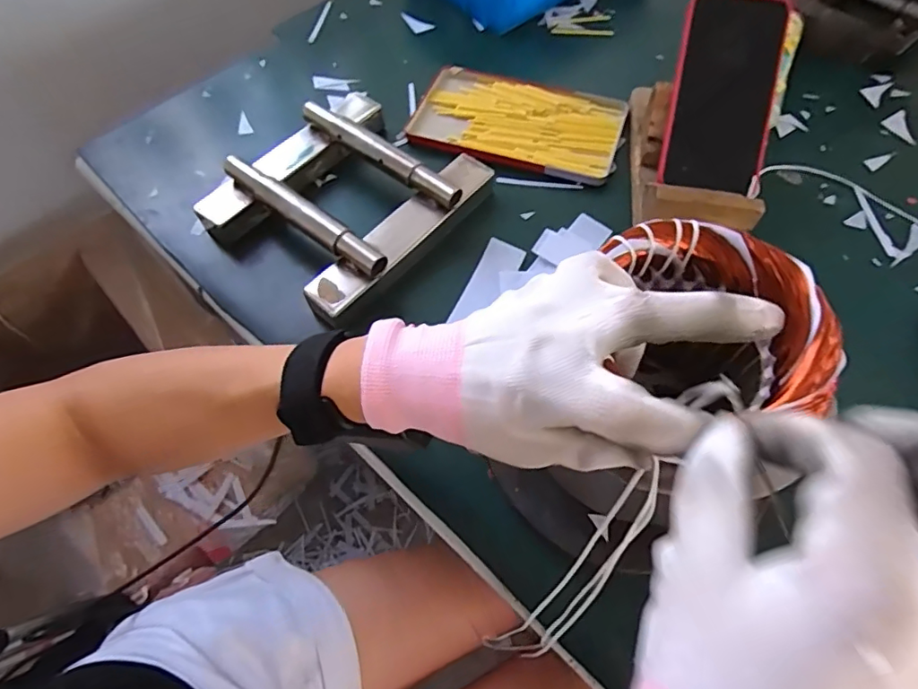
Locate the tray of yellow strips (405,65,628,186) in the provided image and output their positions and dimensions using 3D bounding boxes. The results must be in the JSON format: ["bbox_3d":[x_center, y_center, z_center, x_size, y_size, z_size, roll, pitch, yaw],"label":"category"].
[{"bbox_3d":[0.059,-0.221,0.537,0.200,0.014,0.121,18,63,11],"label":"tray of yellow strips"}]

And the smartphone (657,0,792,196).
[{"bbox_3d":[0.217,-0.208,0.443,0.077,0.009,0.157,11,93,18],"label":"smartphone"}]

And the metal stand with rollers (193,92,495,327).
[{"bbox_3d":[-0.100,-0.136,0.464,0.189,0.039,0.194,35,67,19],"label":"metal stand with rollers"}]

